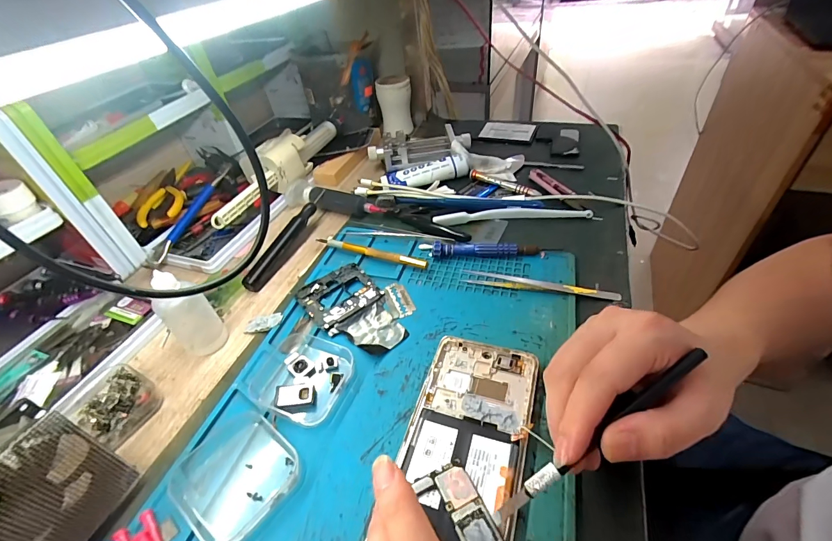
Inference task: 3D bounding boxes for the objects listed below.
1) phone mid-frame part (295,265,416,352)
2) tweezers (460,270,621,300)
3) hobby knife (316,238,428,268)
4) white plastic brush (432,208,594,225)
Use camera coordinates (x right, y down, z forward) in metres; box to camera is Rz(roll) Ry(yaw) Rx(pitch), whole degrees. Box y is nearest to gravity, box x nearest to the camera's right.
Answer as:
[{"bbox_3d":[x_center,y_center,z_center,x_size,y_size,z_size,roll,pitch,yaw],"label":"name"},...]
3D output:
[{"bbox_3d":[-0.052,0.029,0.338,0.108,0.004,0.072,19,48,26],"label":"phone mid-frame part"},{"bbox_3d":[0.107,0.013,0.329,0.130,0.011,0.007,6,44,14],"label":"tweezers"},{"bbox_3d":[-0.048,-0.021,0.384,0.126,0.012,0.010,15,47,22],"label":"hobby knife"},{"bbox_3d":[0.104,-0.061,0.412,0.166,0.009,0.015,-3,42,4],"label":"white plastic brush"}]

